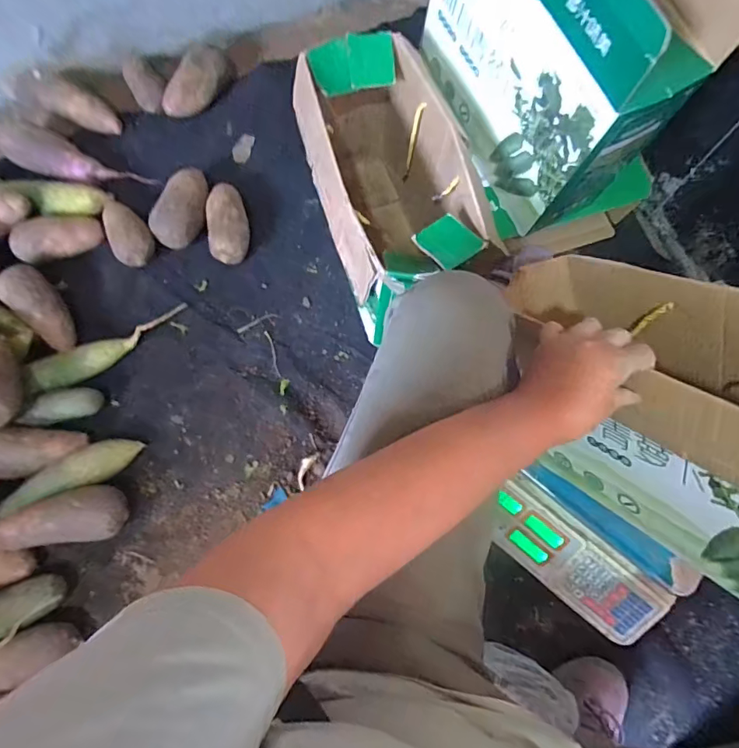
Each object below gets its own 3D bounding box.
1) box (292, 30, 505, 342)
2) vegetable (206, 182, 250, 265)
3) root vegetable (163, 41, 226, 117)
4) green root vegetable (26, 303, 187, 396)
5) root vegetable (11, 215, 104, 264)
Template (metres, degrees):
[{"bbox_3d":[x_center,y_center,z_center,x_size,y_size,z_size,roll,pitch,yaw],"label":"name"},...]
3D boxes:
[{"bbox_3d":[0.020,-0.269,0.747,0.188,0.273,0.381,-16,74,-6],"label":"box"},{"bbox_3d":[-0.246,-0.263,0.842,0.065,0.066,0.142,-8,73,-4],"label":"vegetable"},{"bbox_3d":[-0.329,-0.550,0.906,0.052,0.067,0.153,40,96,11],"label":"root vegetable"},{"bbox_3d":[-0.414,-0.043,0.770,0.257,0.046,0.056,-30,76,-10],"label":"green root vegetable"},{"bbox_3d":[-0.530,-0.233,0.823,0.136,0.053,0.068,-25,75,-9],"label":"root vegetable"}]

